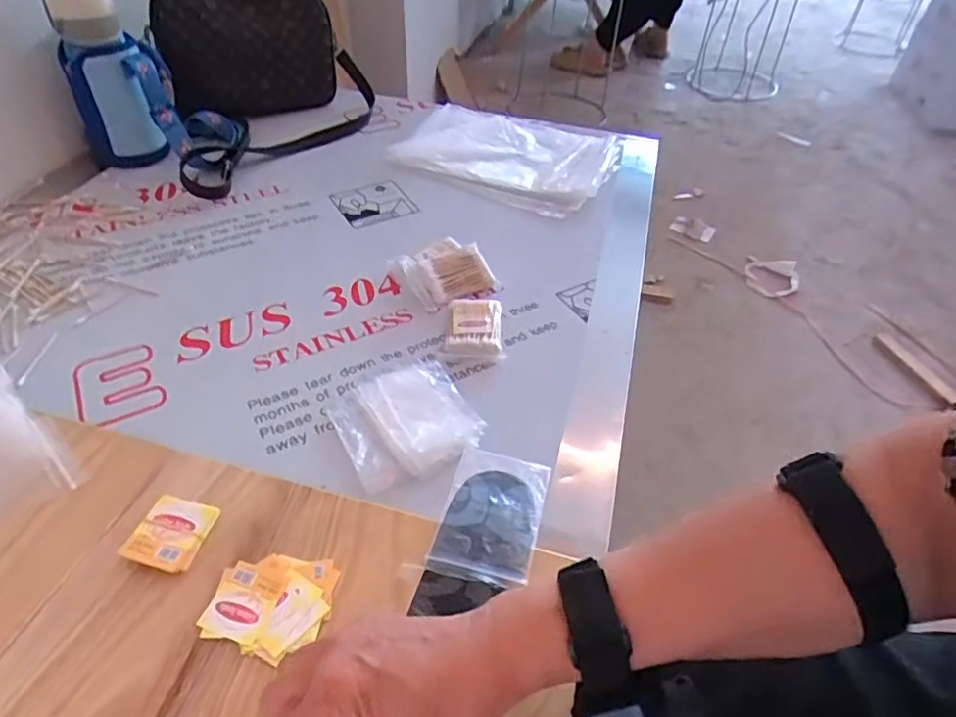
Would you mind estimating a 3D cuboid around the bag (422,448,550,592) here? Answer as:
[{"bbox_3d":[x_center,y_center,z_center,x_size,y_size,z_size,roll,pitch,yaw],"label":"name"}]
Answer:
[{"bbox_3d":[0.010,0.105,0.423,0.066,0.010,0.099,11,45,9],"label":"bag"}]

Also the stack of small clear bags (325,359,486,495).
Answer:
[{"bbox_3d":[-0.066,0.049,0.541,0.112,0.012,0.122,-21,49,-22],"label":"stack of small clear bags"}]

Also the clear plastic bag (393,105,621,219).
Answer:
[{"bbox_3d":[0.046,-0.311,0.933,0.315,0.038,0.250,21,47,18],"label":"clear plastic bag"}]

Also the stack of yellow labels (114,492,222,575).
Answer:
[{"bbox_3d":[-0.198,0.112,0.398,0.042,0.009,0.050,10,45,8],"label":"stack of yellow labels"}]

